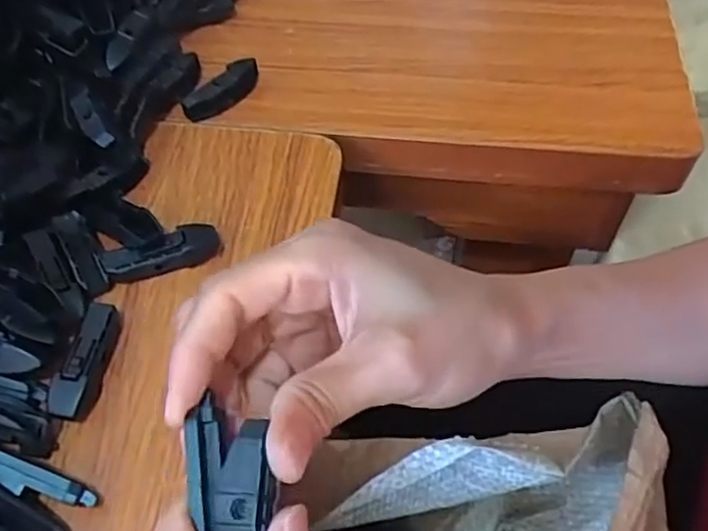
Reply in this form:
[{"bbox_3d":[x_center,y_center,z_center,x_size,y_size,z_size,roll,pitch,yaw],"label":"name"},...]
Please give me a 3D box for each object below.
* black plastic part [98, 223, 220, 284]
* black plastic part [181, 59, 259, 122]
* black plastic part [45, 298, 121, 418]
[{"bbox_3d":[-0.093,-0.007,0.329,0.054,0.018,0.015,-15,56,-10],"label":"black plastic part"},{"bbox_3d":[-0.077,-0.104,0.403,0.016,0.016,0.051,37,63,24],"label":"black plastic part"},{"bbox_3d":[-0.117,0.042,0.297,0.019,0.014,0.052,4,55,4],"label":"black plastic part"}]

